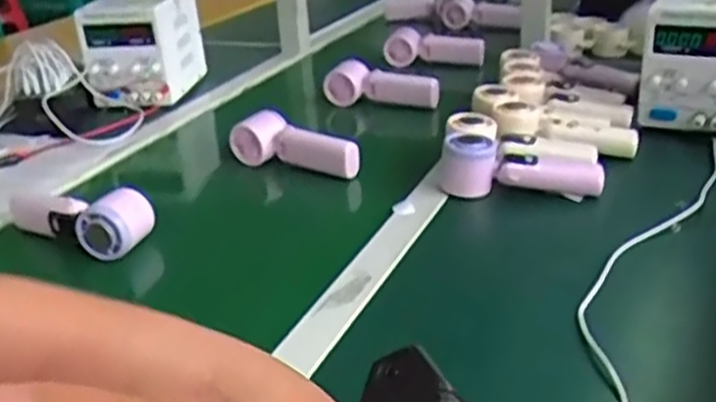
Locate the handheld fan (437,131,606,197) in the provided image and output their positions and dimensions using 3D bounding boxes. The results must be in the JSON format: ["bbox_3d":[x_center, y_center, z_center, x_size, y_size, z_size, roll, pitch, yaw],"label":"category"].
[{"bbox_3d":[0.172,-0.036,0.801,0.171,0.059,0.062,6,27,20],"label":"handheld fan"}]

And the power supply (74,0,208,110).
[{"bbox_3d":[-0.341,-0.255,1.210,0.129,0.157,0.192,3,26,14],"label":"power supply"}]

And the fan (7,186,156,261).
[{"bbox_3d":[-0.284,0.008,0.768,0.163,0.051,0.056,12,30,31],"label":"fan"}]

